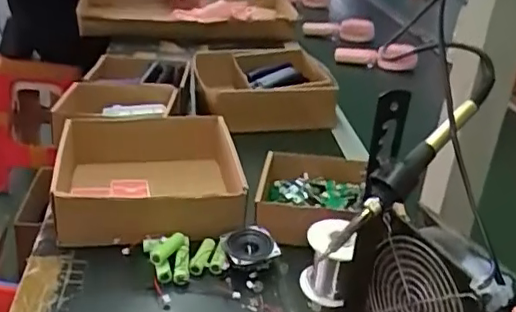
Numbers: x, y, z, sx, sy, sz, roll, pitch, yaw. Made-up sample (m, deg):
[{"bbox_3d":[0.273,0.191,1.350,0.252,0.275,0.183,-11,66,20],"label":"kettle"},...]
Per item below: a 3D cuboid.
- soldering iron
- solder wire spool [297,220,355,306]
[{"bbox_3d":[0.127,0.003,0.472,0.215,0.034,0.028,-44,48,-16],"label":"soldering iron"},{"bbox_3d":[0.071,0.108,0.596,0.049,0.067,0.059,6,28,1],"label":"solder wire spool"}]

